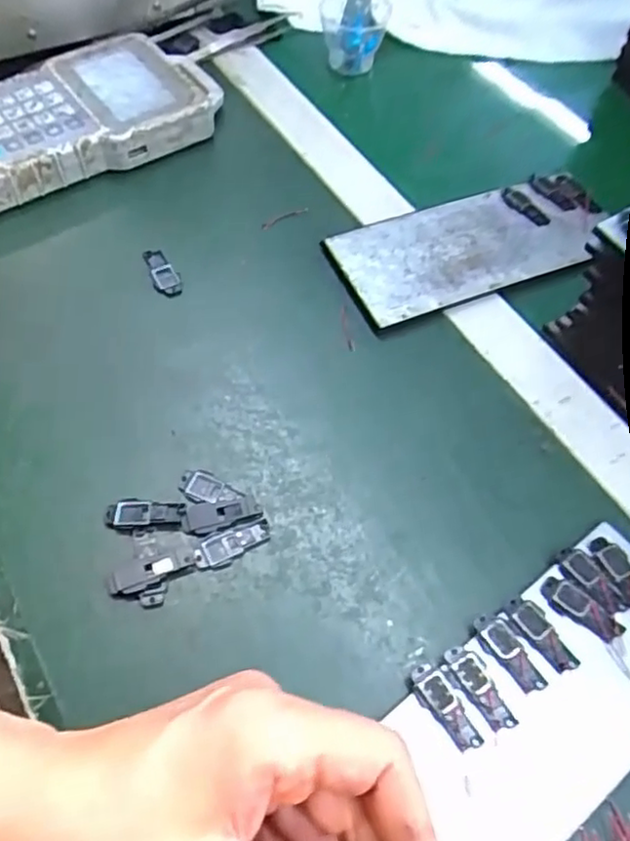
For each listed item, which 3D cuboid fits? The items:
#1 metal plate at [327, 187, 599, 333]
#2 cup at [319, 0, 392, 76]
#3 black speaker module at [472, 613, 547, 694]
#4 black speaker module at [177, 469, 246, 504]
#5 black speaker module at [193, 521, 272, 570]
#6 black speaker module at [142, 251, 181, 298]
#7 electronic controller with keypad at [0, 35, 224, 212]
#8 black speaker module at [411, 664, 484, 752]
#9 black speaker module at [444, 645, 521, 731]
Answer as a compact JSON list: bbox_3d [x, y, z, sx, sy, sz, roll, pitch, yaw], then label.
[{"bbox_3d":[0.105,-0.117,0.448,0.182,0.004,0.080,-20,65,-15],"label":"metal plate"},{"bbox_3d":[0.032,-0.323,0.552,0.054,0.039,0.058,7,59,2],"label":"cup"},{"bbox_3d":[0.090,0.106,0.309,0.015,0.004,0.039,-24,63,-15],"label":"black speaker module"},{"bbox_3d":[-0.055,0.036,0.350,0.032,0.004,0.017,20,61,10],"label":"black speaker module"},{"bbox_3d":[-0.041,0.062,0.337,0.040,0.004,0.017,-23,63,-15],"label":"black speaker module"},{"bbox_3d":[-0.097,-0.094,0.429,0.017,0.004,0.039,-18,61,-12],"label":"black speaker module"},{"bbox_3d":[-0.192,-0.202,0.469,0.261,0.037,0.108,-31,65,-18],"label":"electronic controller with keypad"},{"bbox_3d":[0.059,0.126,0.296,0.014,0.004,0.039,-33,66,-19],"label":"black speaker module"},{"bbox_3d":[0.075,0.119,0.300,0.015,0.004,0.039,-24,63,-15],"label":"black speaker module"}]

